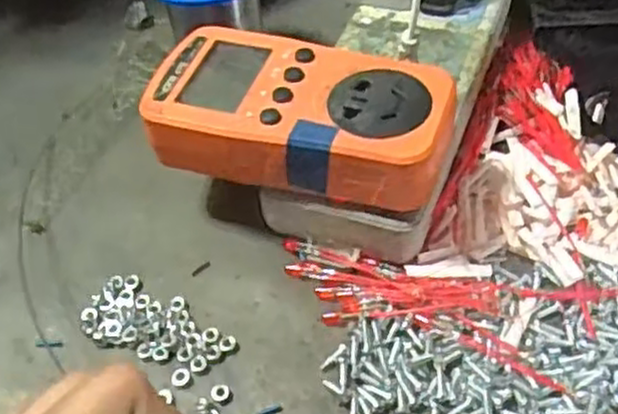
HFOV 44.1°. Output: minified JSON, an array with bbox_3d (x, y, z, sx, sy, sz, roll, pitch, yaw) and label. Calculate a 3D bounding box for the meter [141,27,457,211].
[{"bbox_3d":[-0.004,-0.041,0.339,0.132,0.030,0.071,12,52,15],"label":"meter"}]

